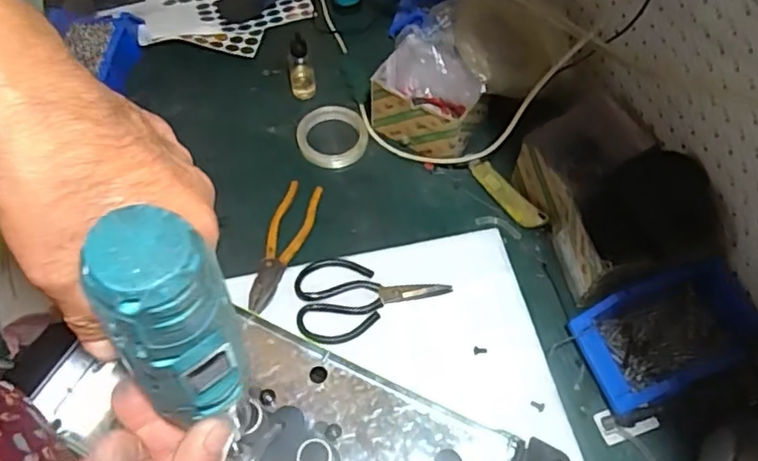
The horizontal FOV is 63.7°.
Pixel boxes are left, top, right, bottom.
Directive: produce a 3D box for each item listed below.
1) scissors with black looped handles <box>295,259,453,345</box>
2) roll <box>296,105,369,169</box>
[{"bbox_3d":[-0.009,0.075,0.744,0.185,0.005,0.105,-12,61,-9],"label":"scissors with black looped handles"},{"bbox_3d":[-0.066,-0.137,0.870,0.101,0.015,0.101,1,60,-1],"label":"roll"}]

